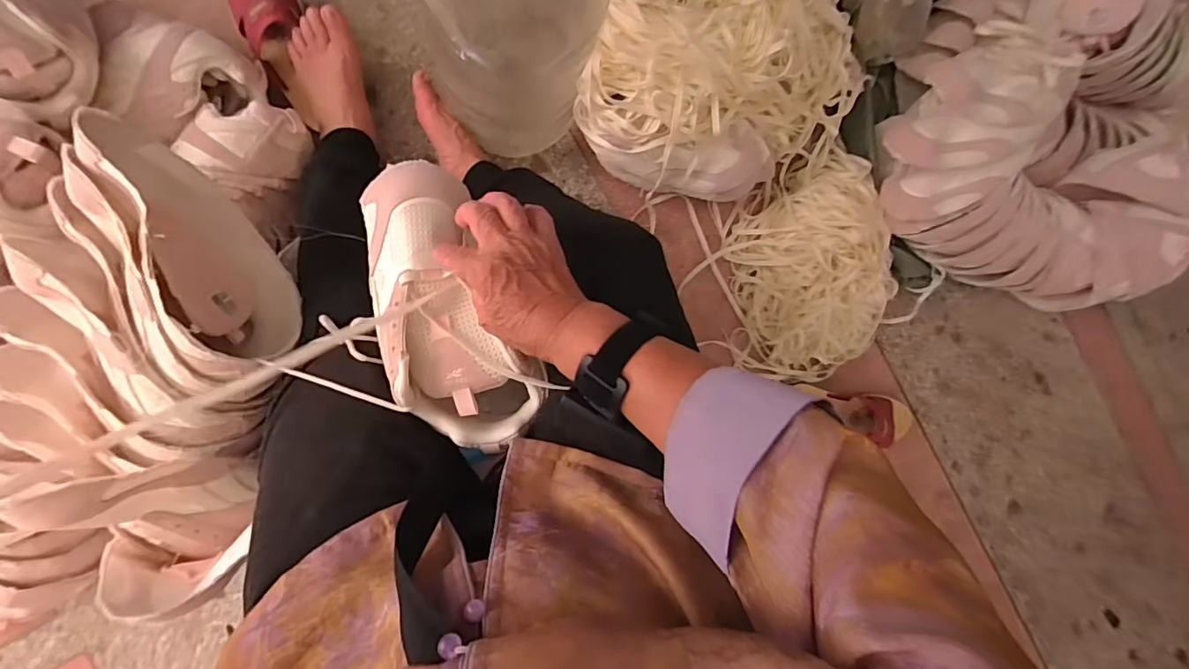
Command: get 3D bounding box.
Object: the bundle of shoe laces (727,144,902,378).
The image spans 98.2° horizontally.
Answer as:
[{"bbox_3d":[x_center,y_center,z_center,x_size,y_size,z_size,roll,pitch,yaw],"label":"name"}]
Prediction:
[{"bbox_3d":[0.342,-0.108,0.809,0.248,0.098,0.356,-1,89,-9],"label":"bundle of shoe laces"}]

